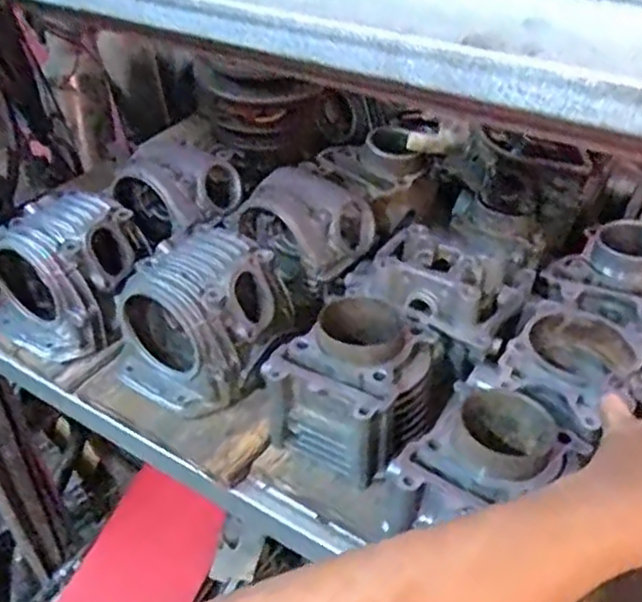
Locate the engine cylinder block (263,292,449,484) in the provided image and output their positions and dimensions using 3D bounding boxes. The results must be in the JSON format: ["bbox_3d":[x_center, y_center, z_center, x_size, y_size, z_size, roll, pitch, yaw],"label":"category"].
[{"bbox_3d":[0.033,0.063,0.553,0.109,0.078,0.119,28,48,31],"label":"engine cylinder block"}]

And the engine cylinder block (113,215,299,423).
[{"bbox_3d":[-0.098,0.014,0.601,0.135,0.100,0.107,-29,47,-28],"label":"engine cylinder block"}]

